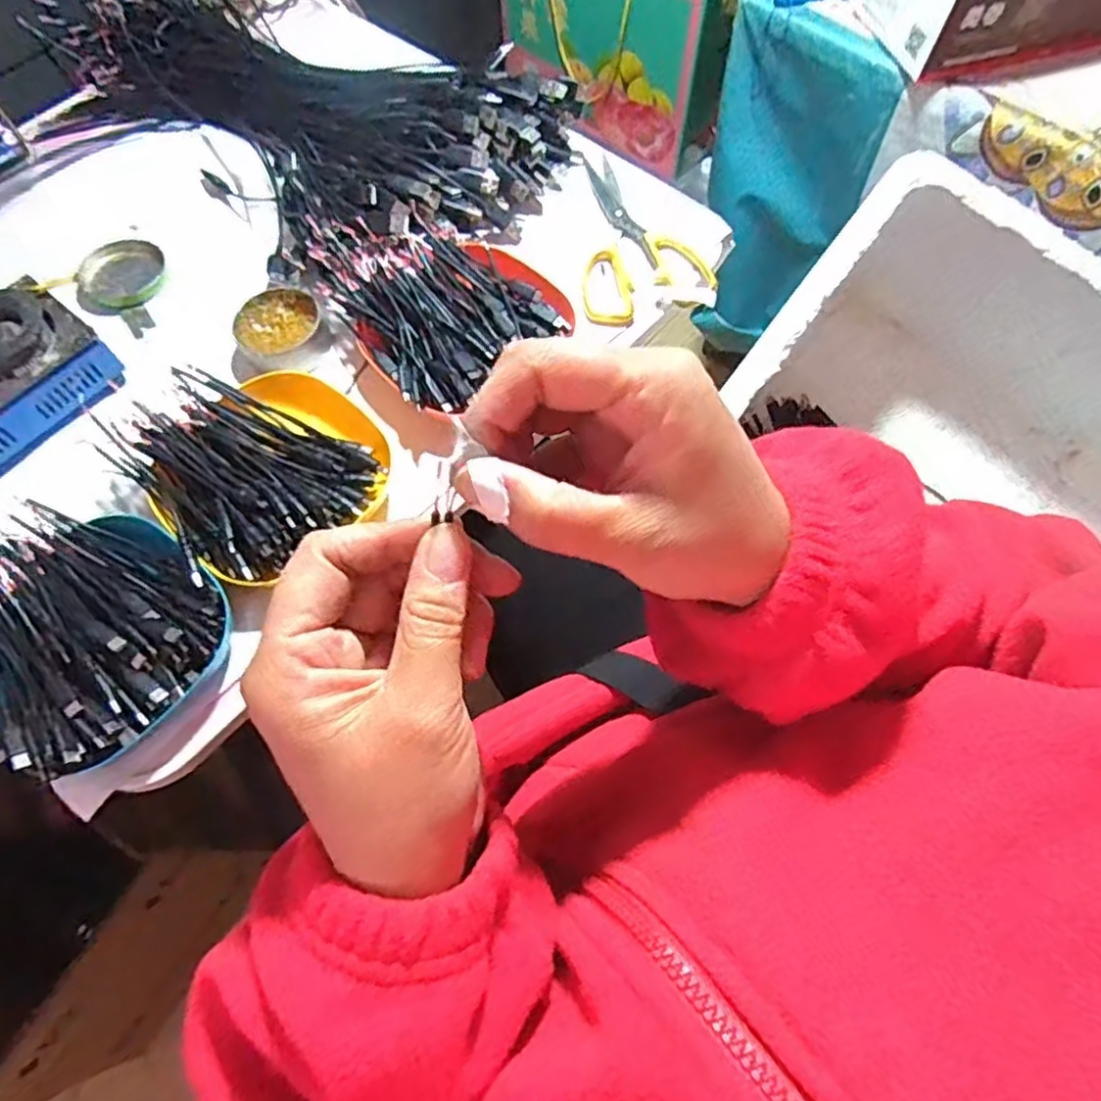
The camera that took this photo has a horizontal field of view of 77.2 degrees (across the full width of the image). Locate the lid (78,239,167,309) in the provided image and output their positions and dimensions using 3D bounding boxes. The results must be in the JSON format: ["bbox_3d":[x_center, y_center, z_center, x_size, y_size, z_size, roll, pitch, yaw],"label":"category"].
[{"bbox_3d":[-0.345,-0.223,0.556,0.059,0.017,0.060,0,67,1],"label":"lid"}]

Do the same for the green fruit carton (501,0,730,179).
[{"bbox_3d":[0.113,-0.718,0.929,0.165,0.226,0.348,-43,73,-16],"label":"green fruit carton"}]

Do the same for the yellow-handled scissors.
[{"bbox_3d":[0.059,-0.254,0.550,0.099,0.011,0.173,-14,68,-5],"label":"yellow-handled scissors"}]

